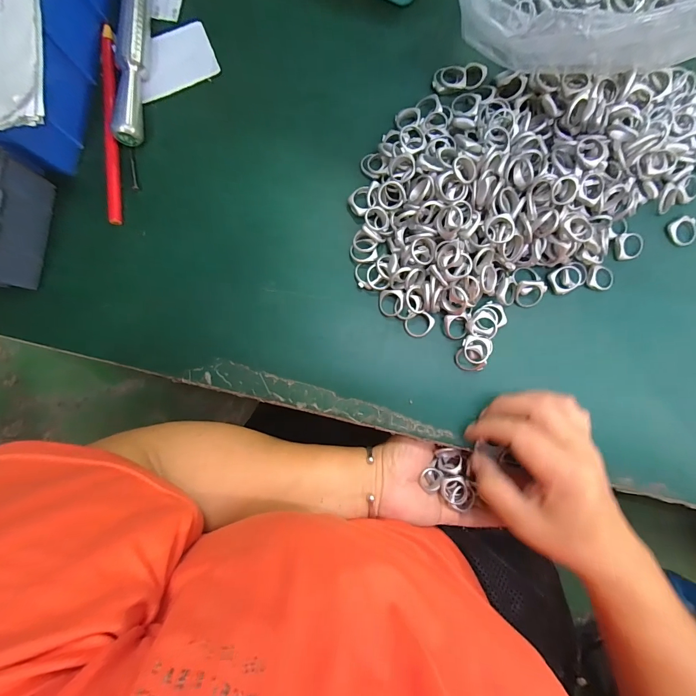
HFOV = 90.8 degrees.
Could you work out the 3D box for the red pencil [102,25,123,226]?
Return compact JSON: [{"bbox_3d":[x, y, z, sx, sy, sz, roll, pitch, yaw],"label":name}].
[{"bbox_3d":[-0.191,-0.183,0.275,0.013,0.010,0.165,-3,87,0],"label":"red pencil"}]

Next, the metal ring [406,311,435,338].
[{"bbox_3d":[0.058,-0.019,0.278,0.022,0.006,0.021,0,87,0],"label":"metal ring"}]

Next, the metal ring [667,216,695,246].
[{"bbox_3d":[0.284,-0.098,0.288,0.023,0.004,0.024,0,87,0],"label":"metal ring"}]

